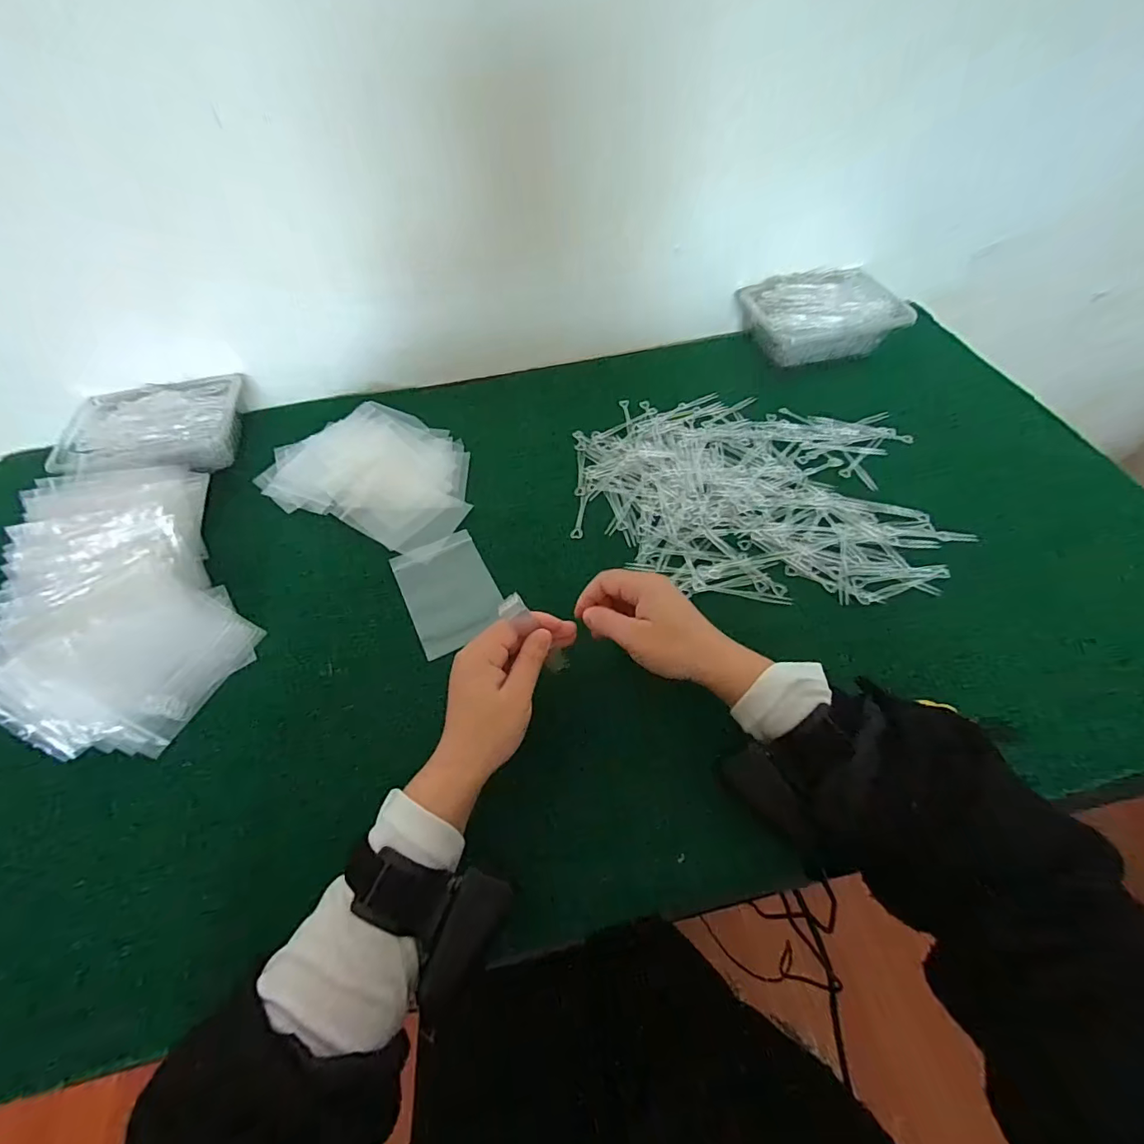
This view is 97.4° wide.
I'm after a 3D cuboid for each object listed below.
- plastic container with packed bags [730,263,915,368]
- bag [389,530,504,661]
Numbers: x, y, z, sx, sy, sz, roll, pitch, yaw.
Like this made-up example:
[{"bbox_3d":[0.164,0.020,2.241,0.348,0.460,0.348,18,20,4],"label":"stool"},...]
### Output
[{"bbox_3d":[0.316,-0.322,0.640,0.182,0.067,0.134,-15,56,-8],"label":"plastic container with packed bags"},{"bbox_3d":[-0.116,0.016,0.474,0.081,0.004,0.119,-25,58,-14],"label":"bag"}]

